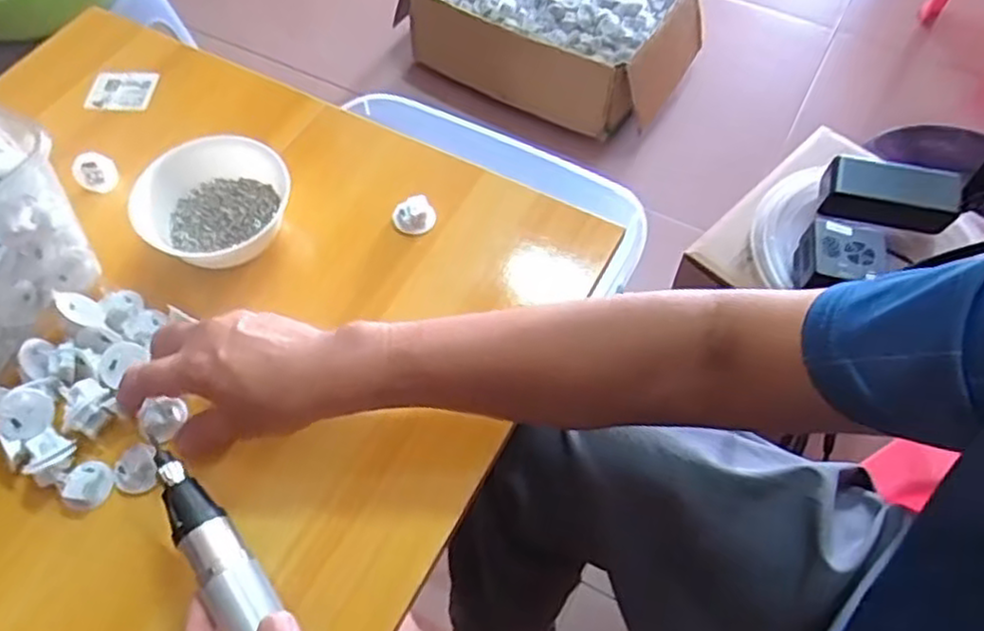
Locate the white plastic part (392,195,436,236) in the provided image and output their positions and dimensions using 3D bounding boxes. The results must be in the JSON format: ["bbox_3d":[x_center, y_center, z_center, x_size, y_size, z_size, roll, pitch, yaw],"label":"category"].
[{"bbox_3d":[-0.063,-0.082,0.590,0.033,0.020,0.024,-13,60,-7],"label":"white plastic part"}]

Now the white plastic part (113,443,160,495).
[{"bbox_3d":[-0.236,0.102,0.481,0.030,0.016,0.029,-10,59,-5],"label":"white plastic part"}]

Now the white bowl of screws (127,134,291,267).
[{"bbox_3d":[-0.220,-0.092,0.571,0.112,0.050,0.102,0,59,1],"label":"white bowl of screws"}]

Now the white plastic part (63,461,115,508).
[{"bbox_3d":[-0.263,0.109,0.473,0.025,0.015,0.030,1,59,1],"label":"white plastic part"}]

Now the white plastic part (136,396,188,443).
[{"bbox_3d":[-0.223,0.070,0.489,0.021,0.019,0.027,15,60,10],"label":"white plastic part"}]

